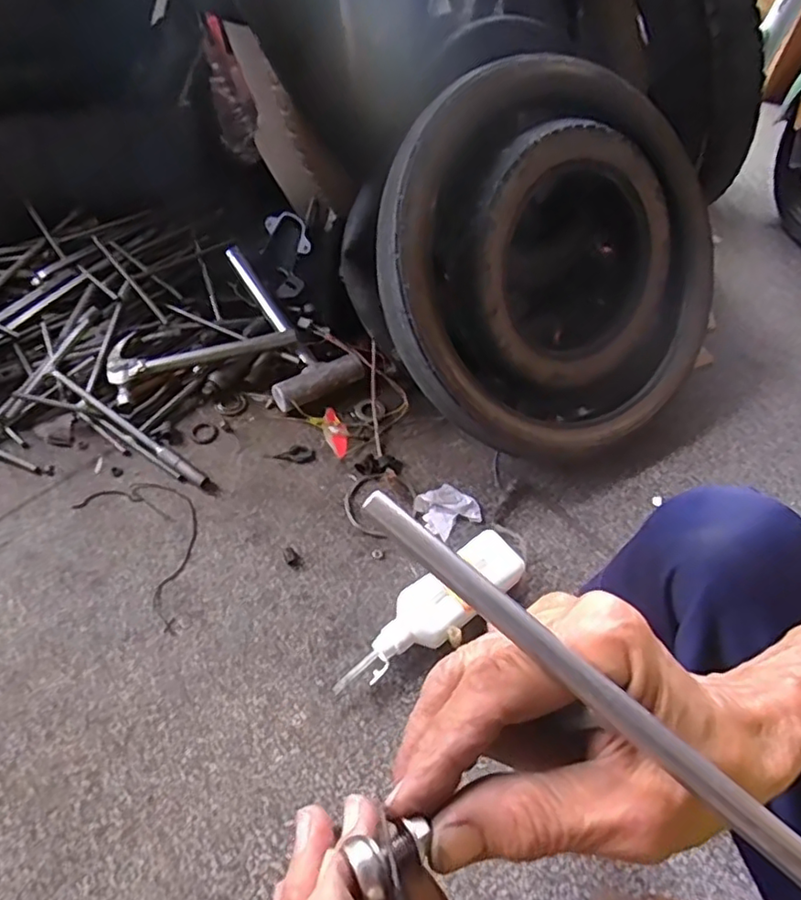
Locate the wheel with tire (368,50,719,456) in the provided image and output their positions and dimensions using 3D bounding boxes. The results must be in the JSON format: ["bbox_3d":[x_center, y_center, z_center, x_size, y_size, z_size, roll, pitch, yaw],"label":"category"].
[{"bbox_3d":[0.198,-0.264,0.918,0.528,0.492,0.185,-25,17,-24],"label":"wheel with tire"}]

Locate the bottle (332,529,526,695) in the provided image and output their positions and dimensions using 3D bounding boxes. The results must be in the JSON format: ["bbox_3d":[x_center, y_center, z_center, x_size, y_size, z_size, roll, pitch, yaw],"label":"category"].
[{"bbox_3d":[0.043,0.196,0.744,0.258,0.054,0.081,-32,61,-25],"label":"bottle"}]

